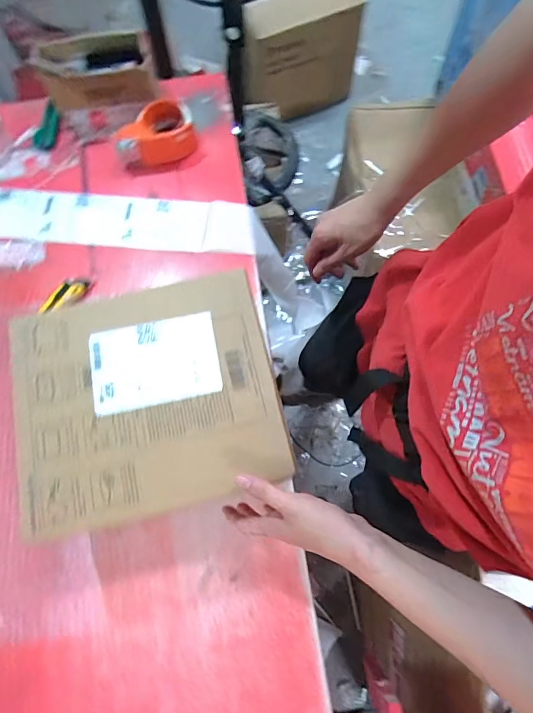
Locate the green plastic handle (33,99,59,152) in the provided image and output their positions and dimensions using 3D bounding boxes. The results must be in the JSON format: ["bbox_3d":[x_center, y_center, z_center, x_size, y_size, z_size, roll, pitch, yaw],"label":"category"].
[{"bbox_3d":[-0.410,-0.432,0.786,0.026,0.026,0.091,48,122,14],"label":"green plastic handle"}]

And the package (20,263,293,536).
[{"bbox_3d":[-0.141,0.044,0.490,0.298,0.012,0.251,-13,73,-3],"label":"package"}]

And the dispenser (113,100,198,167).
[{"bbox_3d":[-0.201,-0.405,0.766,0.141,0.075,0.089,-8,72,-2],"label":"dispenser"}]

